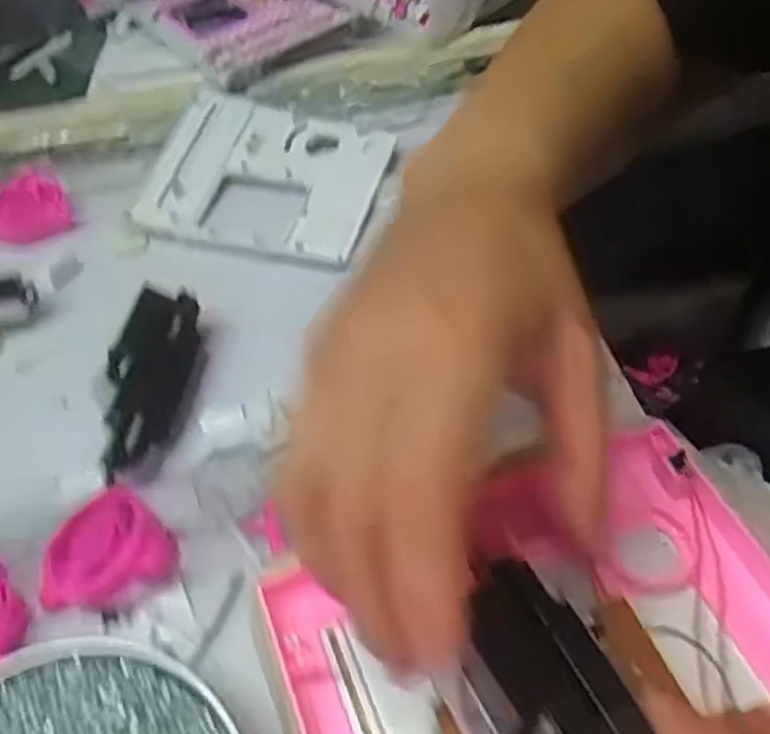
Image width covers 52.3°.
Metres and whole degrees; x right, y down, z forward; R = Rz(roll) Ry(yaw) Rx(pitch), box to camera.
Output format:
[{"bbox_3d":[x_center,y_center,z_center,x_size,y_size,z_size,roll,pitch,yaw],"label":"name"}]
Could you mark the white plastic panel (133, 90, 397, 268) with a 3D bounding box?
[{"bbox_3d":[-0.076,-0.116,0.470,0.147,0.020,0.113,15,53,16],"label":"white plastic panel"}]

